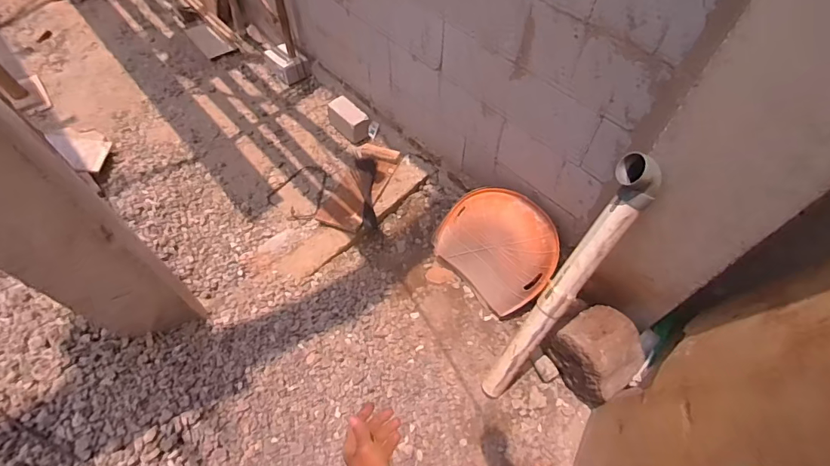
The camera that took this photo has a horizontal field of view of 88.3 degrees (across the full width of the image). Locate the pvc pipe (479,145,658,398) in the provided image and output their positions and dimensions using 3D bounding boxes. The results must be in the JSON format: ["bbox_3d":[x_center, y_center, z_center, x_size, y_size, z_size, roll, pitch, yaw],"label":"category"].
[{"bbox_3d":[0.399,0.174,1.193,0.107,0.865,0.079,36,33,20],"label":"pvc pipe"}]

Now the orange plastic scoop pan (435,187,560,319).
[{"bbox_3d":[0.295,0.043,1.535,0.457,0.412,0.110,41,38,21],"label":"orange plastic scoop pan"}]

